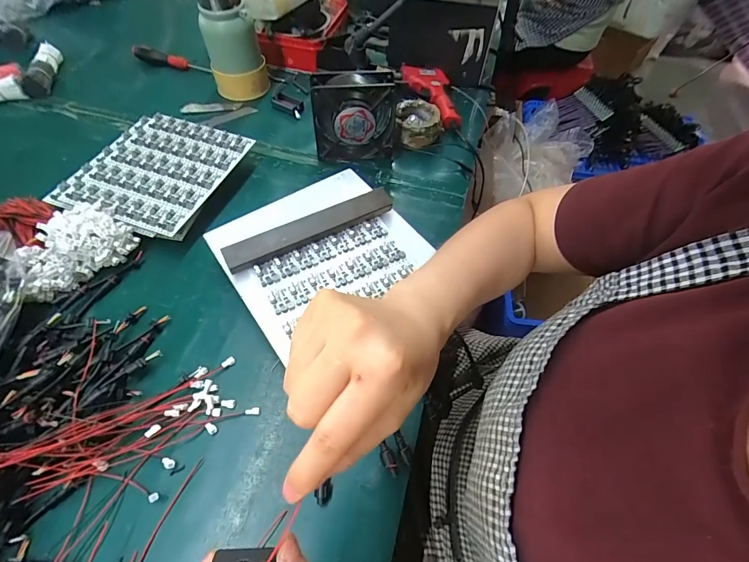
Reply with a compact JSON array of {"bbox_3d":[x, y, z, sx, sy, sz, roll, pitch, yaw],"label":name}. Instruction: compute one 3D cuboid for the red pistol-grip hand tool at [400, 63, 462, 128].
[{"bbox_3d":[0.100,-0.337,0.661,0.103,0.034,0.148,2,55,-2],"label":"red pistol-grip hand tool"}]

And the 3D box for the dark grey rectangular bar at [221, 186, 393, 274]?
[{"bbox_3d":[-0.075,-0.063,0.437,0.204,0.026,0.031,-25,60,-19],"label":"dark grey rectangular bar"}]

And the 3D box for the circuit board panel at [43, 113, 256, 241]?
[{"bbox_3d":[-0.309,-0.161,0.521,0.191,0.013,0.207,20,60,9],"label":"circuit board panel"}]

